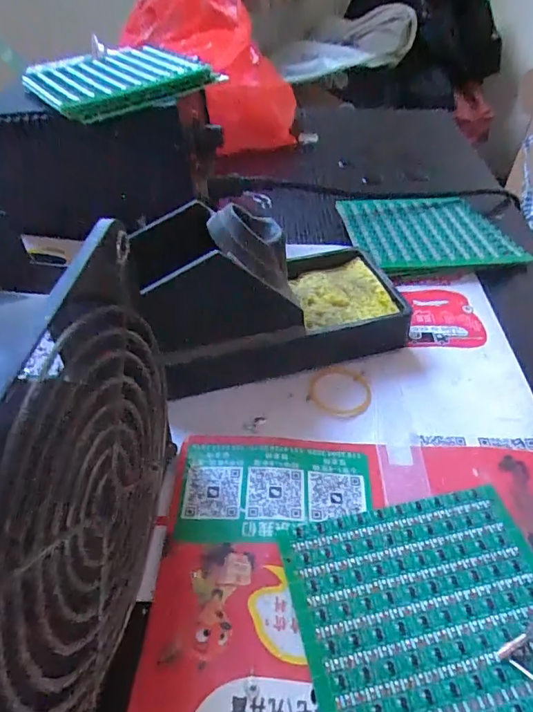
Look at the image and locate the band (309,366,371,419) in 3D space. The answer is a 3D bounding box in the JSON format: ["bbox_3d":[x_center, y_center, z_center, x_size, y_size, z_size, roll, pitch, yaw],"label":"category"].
[{"bbox_3d":[0.038,0.018,0.249,0.032,0.004,0.032,1,44,-1],"label":"band"}]

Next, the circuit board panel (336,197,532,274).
[{"bbox_3d":[0.116,-0.090,0.345,0.113,0.005,0.090,-3,44,-6],"label":"circuit board panel"}]

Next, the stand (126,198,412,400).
[{"bbox_3d":[0.005,-0.039,0.252,0.137,0.074,0.071,-8,45,-11],"label":"stand"}]

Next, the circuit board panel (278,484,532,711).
[{"bbox_3d":[0.061,0.096,0.163,0.092,0.004,0.098,-7,45,-10],"label":"circuit board panel"}]

